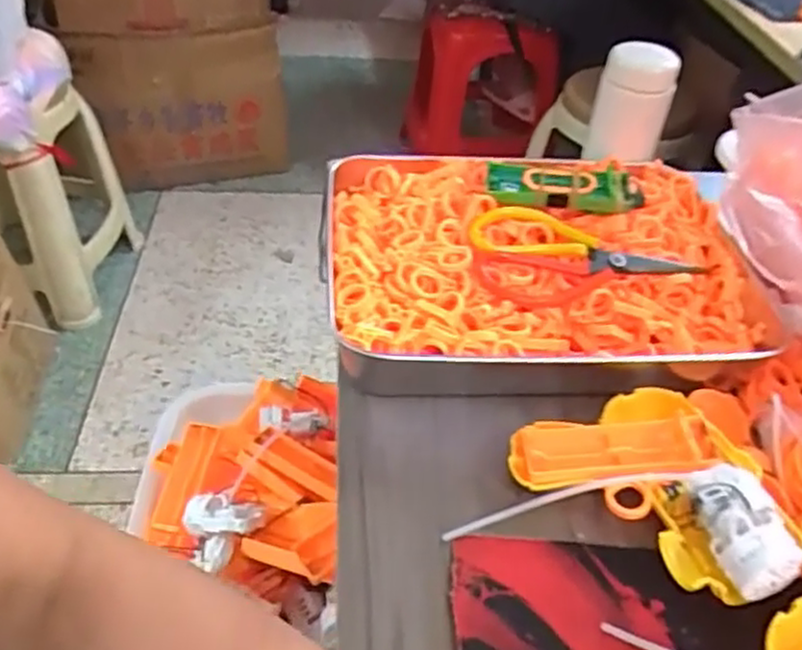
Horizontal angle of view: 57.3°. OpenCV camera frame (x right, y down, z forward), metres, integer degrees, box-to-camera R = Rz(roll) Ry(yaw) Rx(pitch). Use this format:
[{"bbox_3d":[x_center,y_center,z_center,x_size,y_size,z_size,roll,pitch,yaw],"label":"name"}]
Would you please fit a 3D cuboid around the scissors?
[{"bbox_3d":[0.136,-0.047,0.538,0.171,0.011,0.086,8,57,-5],"label":"scissors"}]

